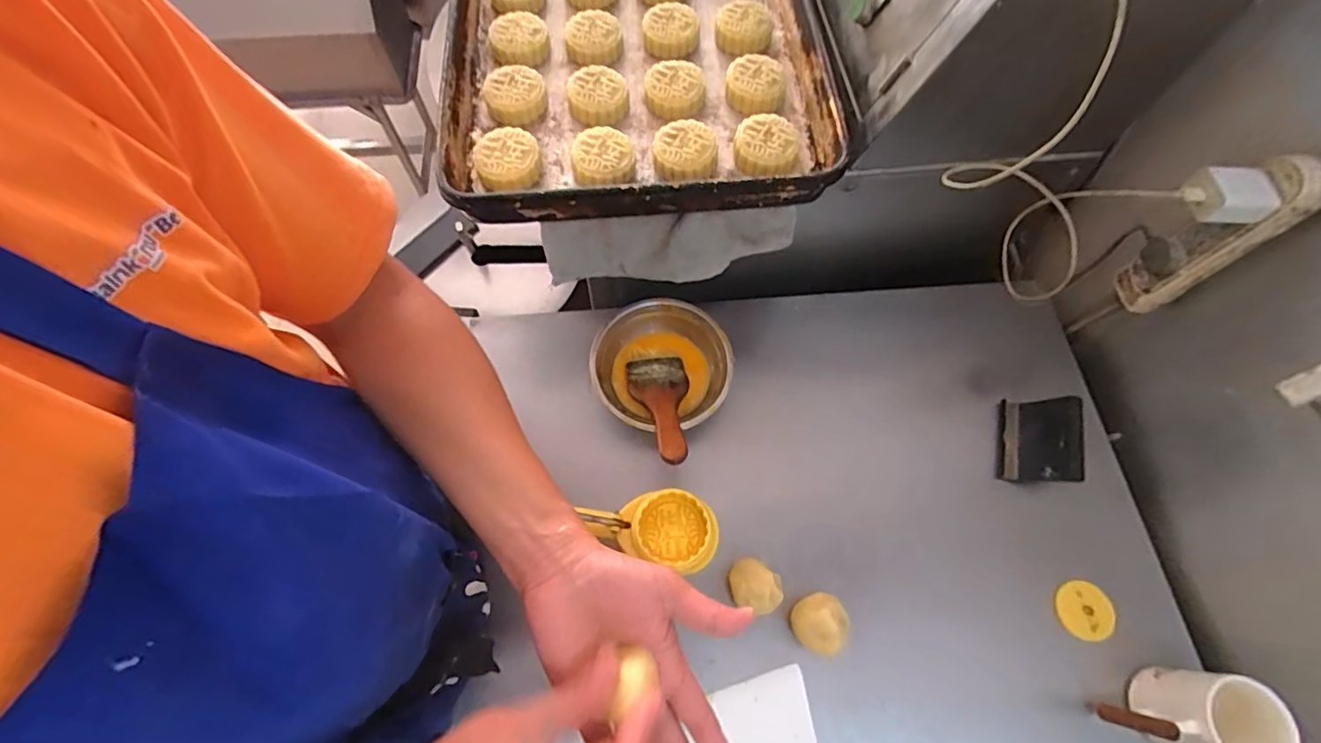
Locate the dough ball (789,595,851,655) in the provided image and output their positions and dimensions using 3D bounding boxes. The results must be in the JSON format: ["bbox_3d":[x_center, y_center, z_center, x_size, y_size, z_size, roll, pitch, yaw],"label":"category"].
[{"bbox_3d":[0.165,0.260,0.580,0.052,0.050,0.058,29,69,10],"label":"dough ball"}]

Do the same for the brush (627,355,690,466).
[{"bbox_3d":[0.003,0.043,0.648,0.069,0.012,0.153,-8,48,-5],"label":"brush"}]

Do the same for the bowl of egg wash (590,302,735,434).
[{"bbox_3d":[0.000,-0.001,0.689,0.163,0.062,0.162,1,67,-1],"label":"bowl of egg wash"}]

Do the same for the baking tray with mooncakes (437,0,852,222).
[{"bbox_3d":[-0.035,-0.438,0.672,0.408,0.050,0.593,-3,67,-3],"label":"baking tray with mooncakes"}]

